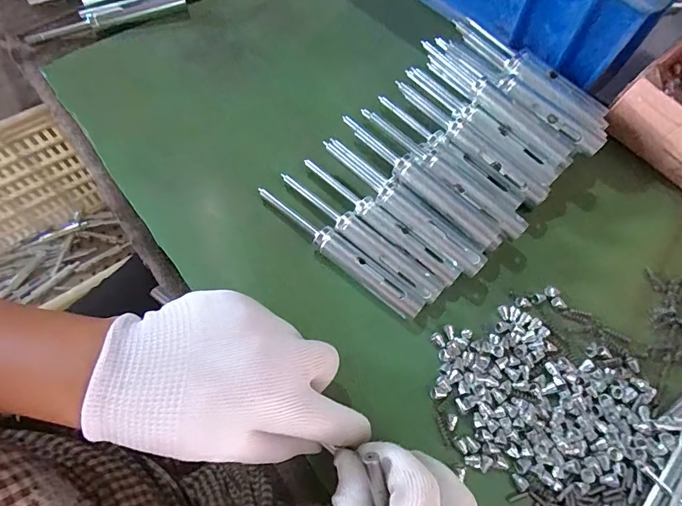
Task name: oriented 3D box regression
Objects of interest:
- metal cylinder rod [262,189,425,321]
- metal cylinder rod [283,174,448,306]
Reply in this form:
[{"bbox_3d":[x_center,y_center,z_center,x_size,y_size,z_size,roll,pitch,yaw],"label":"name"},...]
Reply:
[{"bbox_3d":[-0.003,-0.001,0.299,0.139,0.018,0.016,37,69,12],"label":"metal cylinder rod"},{"bbox_3d":[0.013,-0.011,0.305,0.137,0.023,0.018,39,71,14],"label":"metal cylinder rod"}]

